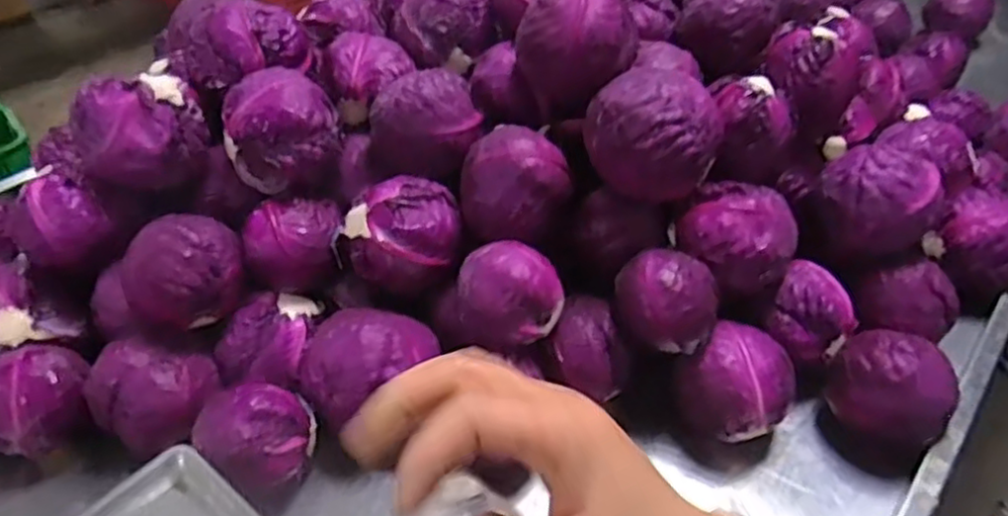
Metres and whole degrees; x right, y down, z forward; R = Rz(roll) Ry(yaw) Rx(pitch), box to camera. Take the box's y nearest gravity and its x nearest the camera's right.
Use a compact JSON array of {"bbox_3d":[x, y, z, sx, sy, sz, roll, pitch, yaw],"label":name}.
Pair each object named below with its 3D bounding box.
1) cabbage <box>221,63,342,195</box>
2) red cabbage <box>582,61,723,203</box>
[{"bbox_3d":[-0.218,-0.119,0.698,0.109,0.104,0.089,-13,43,-13],"label":"cabbage"},{"bbox_3d":[0.136,-0.115,0.649,0.113,0.093,0.093,27,49,28],"label":"red cabbage"}]

